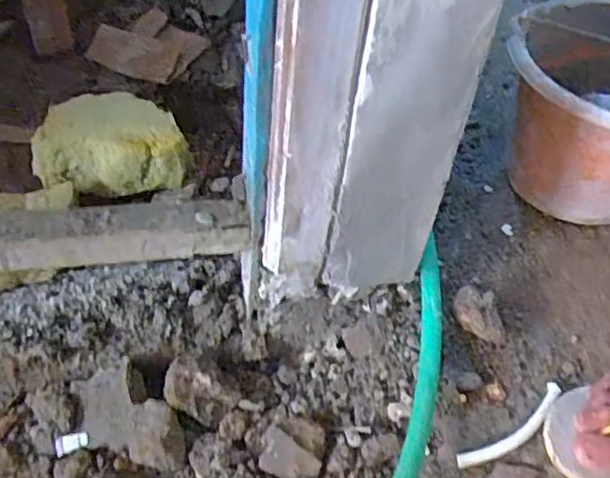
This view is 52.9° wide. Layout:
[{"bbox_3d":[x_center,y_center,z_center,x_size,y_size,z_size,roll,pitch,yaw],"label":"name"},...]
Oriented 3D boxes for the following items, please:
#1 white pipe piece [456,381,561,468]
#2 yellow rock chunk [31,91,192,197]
[{"bbox_3d":[0.191,0.170,0.553,0.127,0.009,0.026,-30,39,-21],"label":"white pipe piece"},{"bbox_3d":[-0.240,-0.113,0.763,0.173,0.088,0.116,-9,49,-14],"label":"yellow rock chunk"}]

